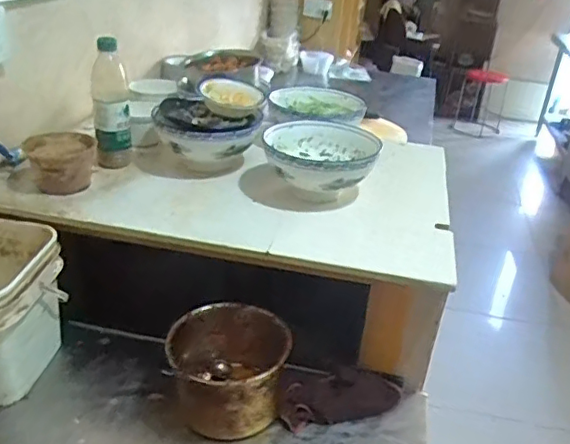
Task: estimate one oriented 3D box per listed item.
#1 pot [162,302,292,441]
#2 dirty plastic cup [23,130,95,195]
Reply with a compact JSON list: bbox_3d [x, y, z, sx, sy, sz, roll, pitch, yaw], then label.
[{"bbox_3d":[-0.083,0.219,0.854,0.171,0.118,0.159,2,28,-6],"label":"pot"},{"bbox_3d":[-0.372,-0.095,0.952,0.120,0.074,0.092,-8,30,-21],"label":"dirty plastic cup"}]

